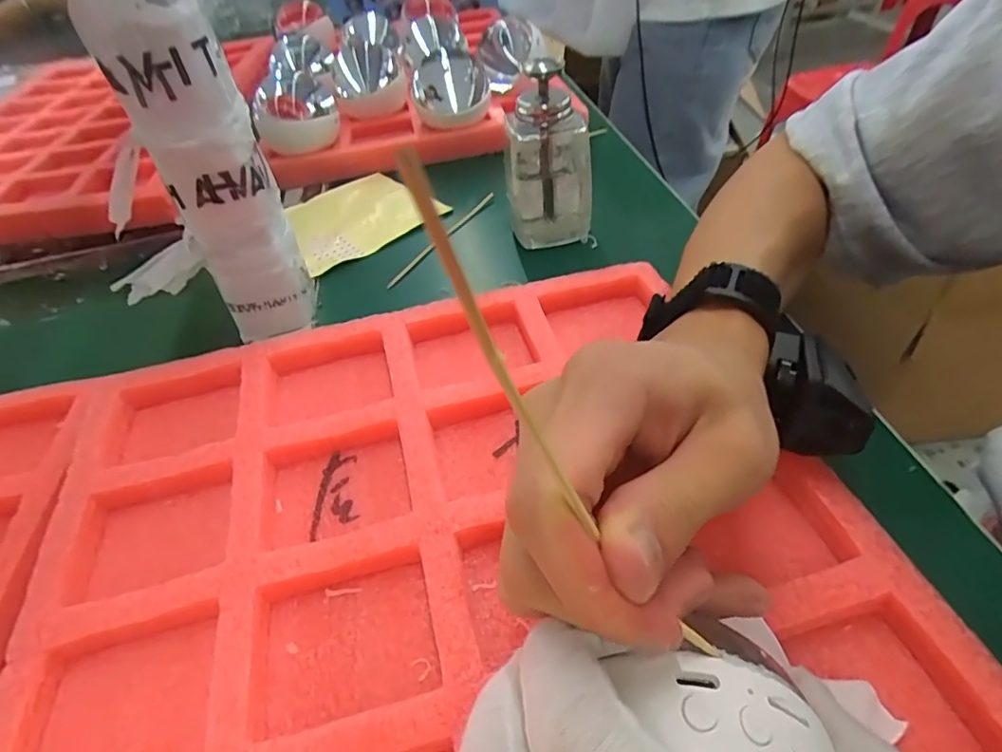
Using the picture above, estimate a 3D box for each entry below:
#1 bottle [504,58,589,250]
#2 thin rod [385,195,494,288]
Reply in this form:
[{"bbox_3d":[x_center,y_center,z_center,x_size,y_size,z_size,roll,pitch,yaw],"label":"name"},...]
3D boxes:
[{"bbox_3d":[0.034,-0.161,0.408,0.058,0.117,0.046,-11,44,-4],"label":"bottle"},{"bbox_3d":[-0.047,-0.114,0.456,0.007,0.008,0.146,19,49,26],"label":"thin rod"}]

